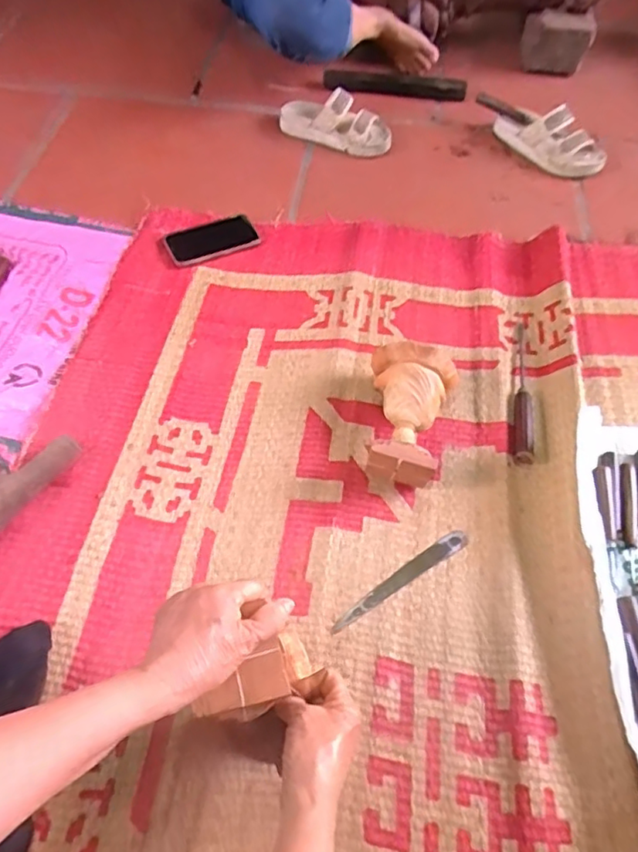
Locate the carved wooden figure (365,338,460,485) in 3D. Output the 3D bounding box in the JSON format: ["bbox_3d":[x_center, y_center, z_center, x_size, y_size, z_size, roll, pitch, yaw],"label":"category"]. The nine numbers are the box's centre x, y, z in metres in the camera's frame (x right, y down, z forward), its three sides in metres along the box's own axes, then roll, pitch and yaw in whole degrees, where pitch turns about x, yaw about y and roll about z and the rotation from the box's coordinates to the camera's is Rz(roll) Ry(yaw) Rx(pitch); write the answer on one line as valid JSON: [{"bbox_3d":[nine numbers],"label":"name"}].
[{"bbox_3d":[0.108,-0.014,0.754,0.109,0.085,0.175,16,59,9],"label":"carved wooden figure"}]

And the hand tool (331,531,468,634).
[{"bbox_3d":[0.096,0.180,0.686,0.194,0.008,0.023,-28,62,-17],"label":"hand tool"}]

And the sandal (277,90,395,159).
[{"bbox_3d":[0.025,-0.584,1.120,0.227,0.070,0.086,27,62,16],"label":"sandal"}]

